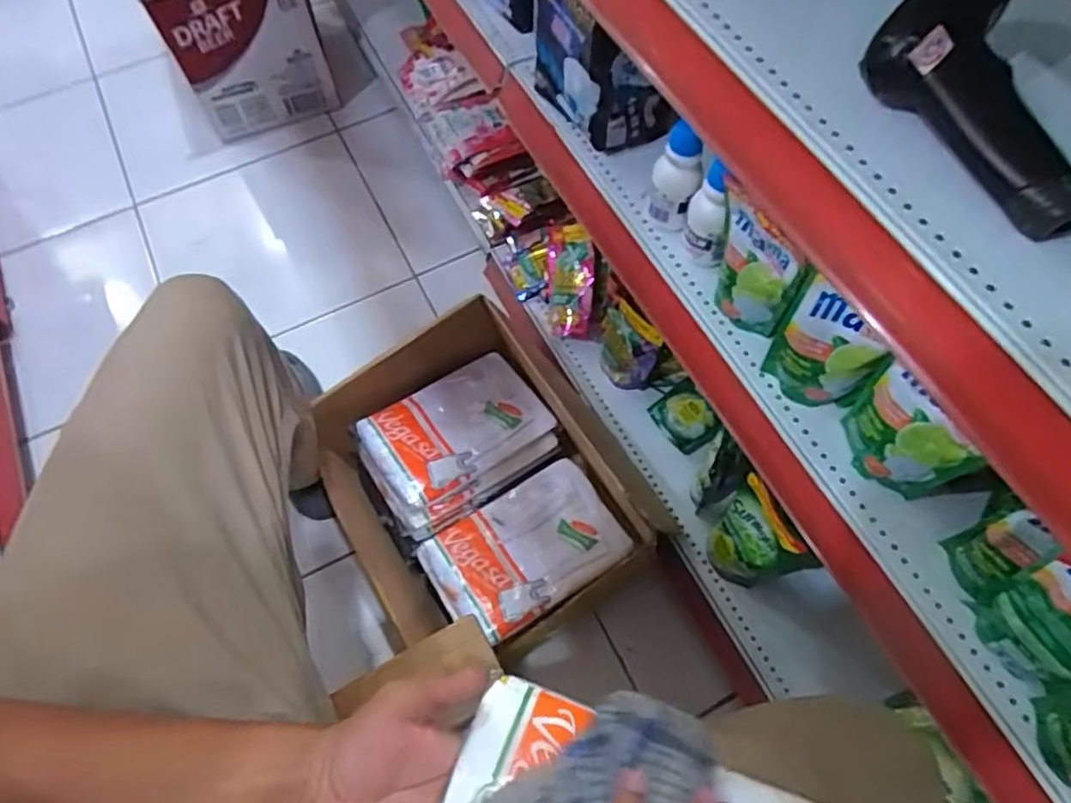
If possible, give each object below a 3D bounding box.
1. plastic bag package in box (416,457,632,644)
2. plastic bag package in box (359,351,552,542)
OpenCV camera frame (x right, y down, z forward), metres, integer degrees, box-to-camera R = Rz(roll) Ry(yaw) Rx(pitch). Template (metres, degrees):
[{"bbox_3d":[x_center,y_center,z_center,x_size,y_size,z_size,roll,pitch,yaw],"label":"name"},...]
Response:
[{"bbox_3d":[-0.013,0.182,0.821,0.230,0.031,0.154,-30,66,-12],"label":"plastic bag package in box"},{"bbox_3d":[-0.104,0.047,0.880,0.238,0.054,0.167,-33,67,-13],"label":"plastic bag package in box"}]

